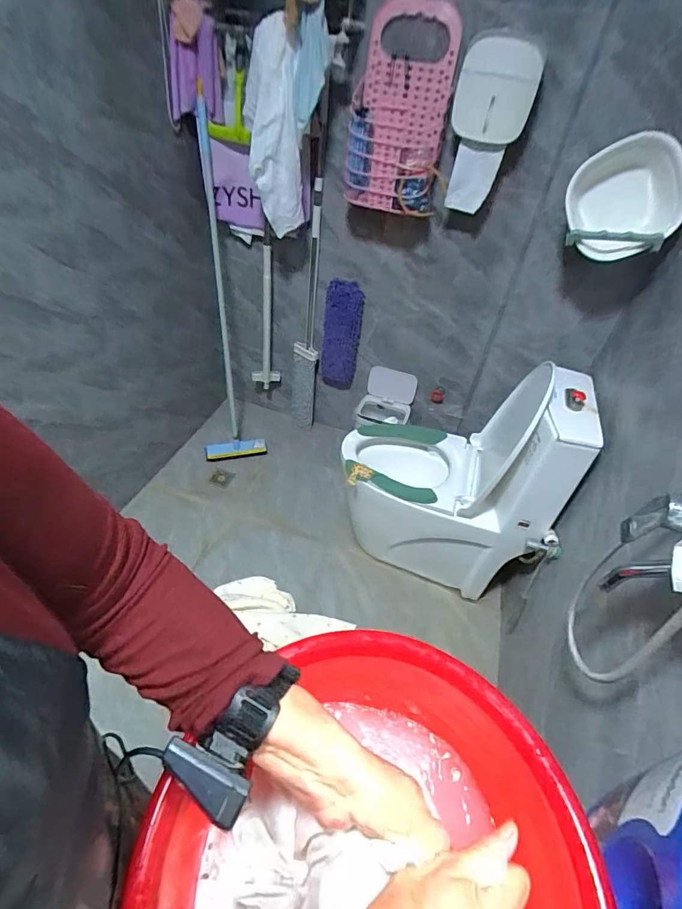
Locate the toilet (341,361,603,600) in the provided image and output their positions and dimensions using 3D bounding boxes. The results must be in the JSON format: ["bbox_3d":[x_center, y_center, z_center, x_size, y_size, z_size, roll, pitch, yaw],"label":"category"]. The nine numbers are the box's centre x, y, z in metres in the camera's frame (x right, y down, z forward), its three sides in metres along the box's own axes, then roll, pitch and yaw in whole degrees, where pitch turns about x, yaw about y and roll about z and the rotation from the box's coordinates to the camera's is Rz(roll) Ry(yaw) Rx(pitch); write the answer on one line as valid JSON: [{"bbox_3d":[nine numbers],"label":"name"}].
[{"bbox_3d":[0.356,0.054,1.473,0.652,0.767,0.406,22,44,15],"label":"toilet"}]

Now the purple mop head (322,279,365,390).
[{"bbox_3d":[-0.002,-0.490,1.860,0.156,0.467,0.034,13,43,6],"label":"purple mop head"}]

